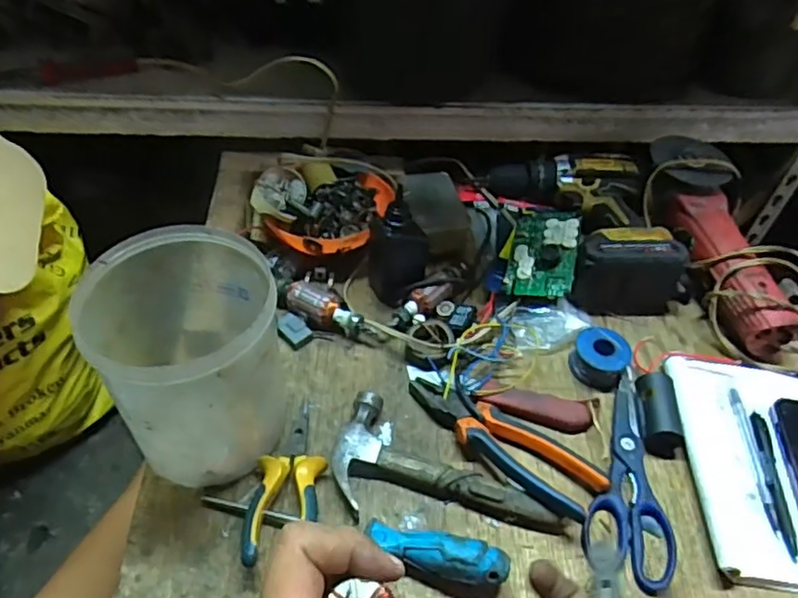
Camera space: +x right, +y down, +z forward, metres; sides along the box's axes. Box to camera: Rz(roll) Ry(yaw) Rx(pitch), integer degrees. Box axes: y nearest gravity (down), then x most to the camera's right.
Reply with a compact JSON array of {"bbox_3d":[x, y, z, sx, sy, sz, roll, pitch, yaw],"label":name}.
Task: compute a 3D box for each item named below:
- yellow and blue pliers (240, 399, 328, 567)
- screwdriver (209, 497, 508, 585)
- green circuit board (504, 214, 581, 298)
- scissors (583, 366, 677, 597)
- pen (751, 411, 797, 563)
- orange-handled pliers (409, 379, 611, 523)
[{"bbox_3d":[-0.092,0.150,0.527,0.056,0.028,0.150,5,48,-1],"label":"yellow and blue pliers"},{"bbox_3d":[-0.038,0.182,0.496,0.246,0.038,0.031,15,49,9],"label":"screwdriver"},{"bbox_3d":[0.154,-0.051,0.669,0.071,0.015,0.104,3,61,24],"label":"green circuit board"},{"bbox_3d":[0.210,0.151,0.550,0.072,0.013,0.195,18,49,11],"label":"scissors"},{"bbox_3d":[0.329,0.157,0.545,0.014,0.007,0.136,10,48,4],"label":"pen"},{"bbox_3d":[0.094,0.118,0.556,0.186,0.022,0.071,37,55,25],"label":"orange-handled pliers"}]

